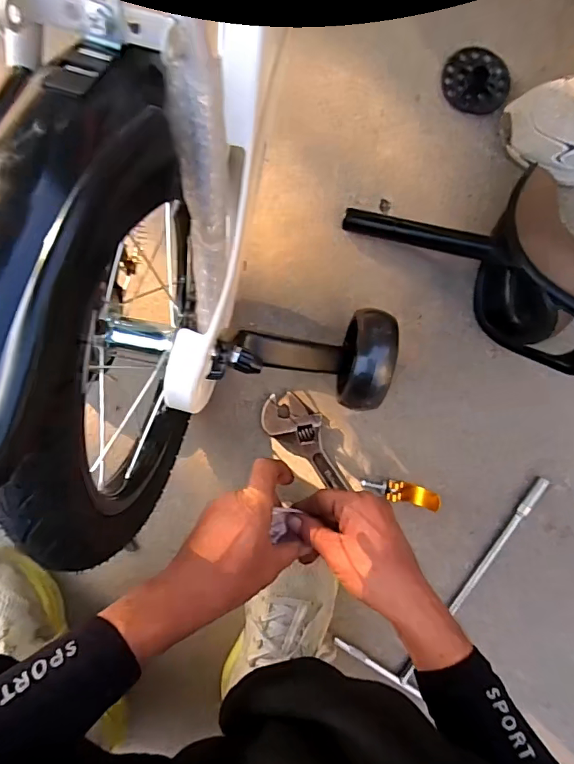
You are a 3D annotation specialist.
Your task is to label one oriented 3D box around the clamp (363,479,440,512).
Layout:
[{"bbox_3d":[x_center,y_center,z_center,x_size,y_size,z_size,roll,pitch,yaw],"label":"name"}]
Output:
[{"bbox_3d":[0.127,0.127,0.534,0.078,0.045,0.026,7,93,-1],"label":"clamp"}]

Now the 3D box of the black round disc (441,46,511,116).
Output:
[{"bbox_3d":[0.208,-0.332,0.514,0.072,0.017,0.071,0,93,-1],"label":"black round disc"}]

